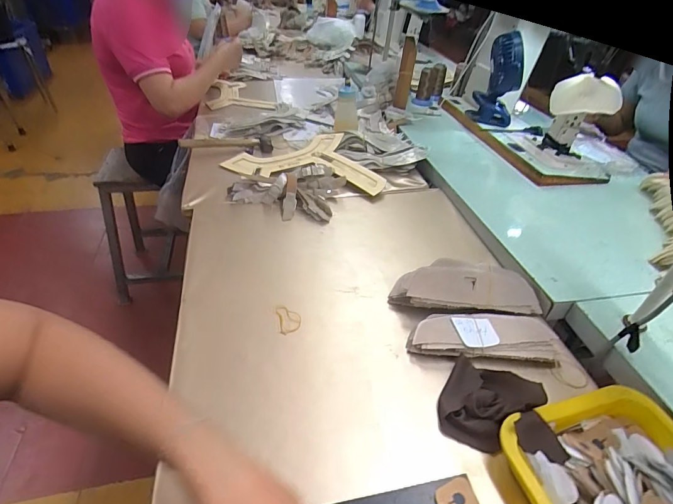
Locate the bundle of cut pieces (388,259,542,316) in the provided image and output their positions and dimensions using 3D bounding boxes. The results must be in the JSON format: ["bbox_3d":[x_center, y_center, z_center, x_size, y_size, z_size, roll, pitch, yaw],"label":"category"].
[{"bbox_3d":[0.190,0.057,0.580,0.207,0.057,0.067,3,39,0],"label":"bundle of cut pieces"}]

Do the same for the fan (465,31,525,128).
[{"bbox_3d":[0.435,-0.456,1.051,0.109,0.229,0.113,15,41,15],"label":"fan"}]

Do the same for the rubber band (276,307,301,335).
[{"bbox_3d":[-0.068,0.095,0.560,0.033,0.006,0.050,-7,40,-12],"label":"rubber band"}]

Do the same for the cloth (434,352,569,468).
[{"bbox_3d":[0.189,0.175,0.451,0.124,0.041,0.108,19,42,18],"label":"cloth"}]

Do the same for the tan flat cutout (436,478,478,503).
[{"bbox_3d":[0.113,0.233,0.366,0.037,0.004,0.033,-5,39,-5],"label":"tan flat cutout"}]

